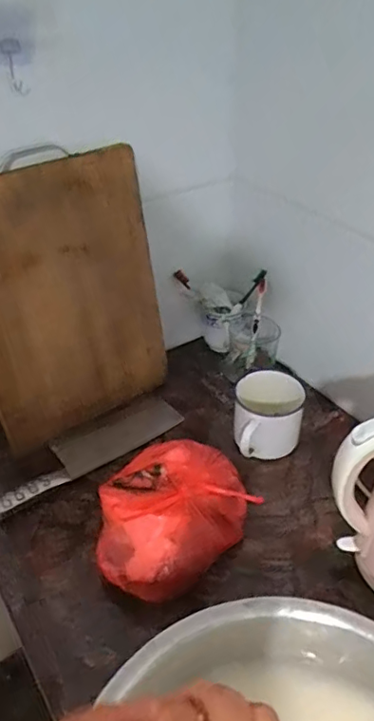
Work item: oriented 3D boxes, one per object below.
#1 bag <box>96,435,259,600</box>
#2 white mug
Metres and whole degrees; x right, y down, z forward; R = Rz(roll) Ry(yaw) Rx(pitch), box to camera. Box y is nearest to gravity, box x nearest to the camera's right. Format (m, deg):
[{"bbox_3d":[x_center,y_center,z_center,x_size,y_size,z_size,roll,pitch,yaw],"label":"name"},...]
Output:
[{"bbox_3d":[-0.015,0.187,0.693,0.185,0.101,0.185,-5,37,-6],"label":"bag"},{"bbox_3d":[0.119,0.091,0.812,0.096,0.106,0.114,4,37,6],"label":"white mug"}]

